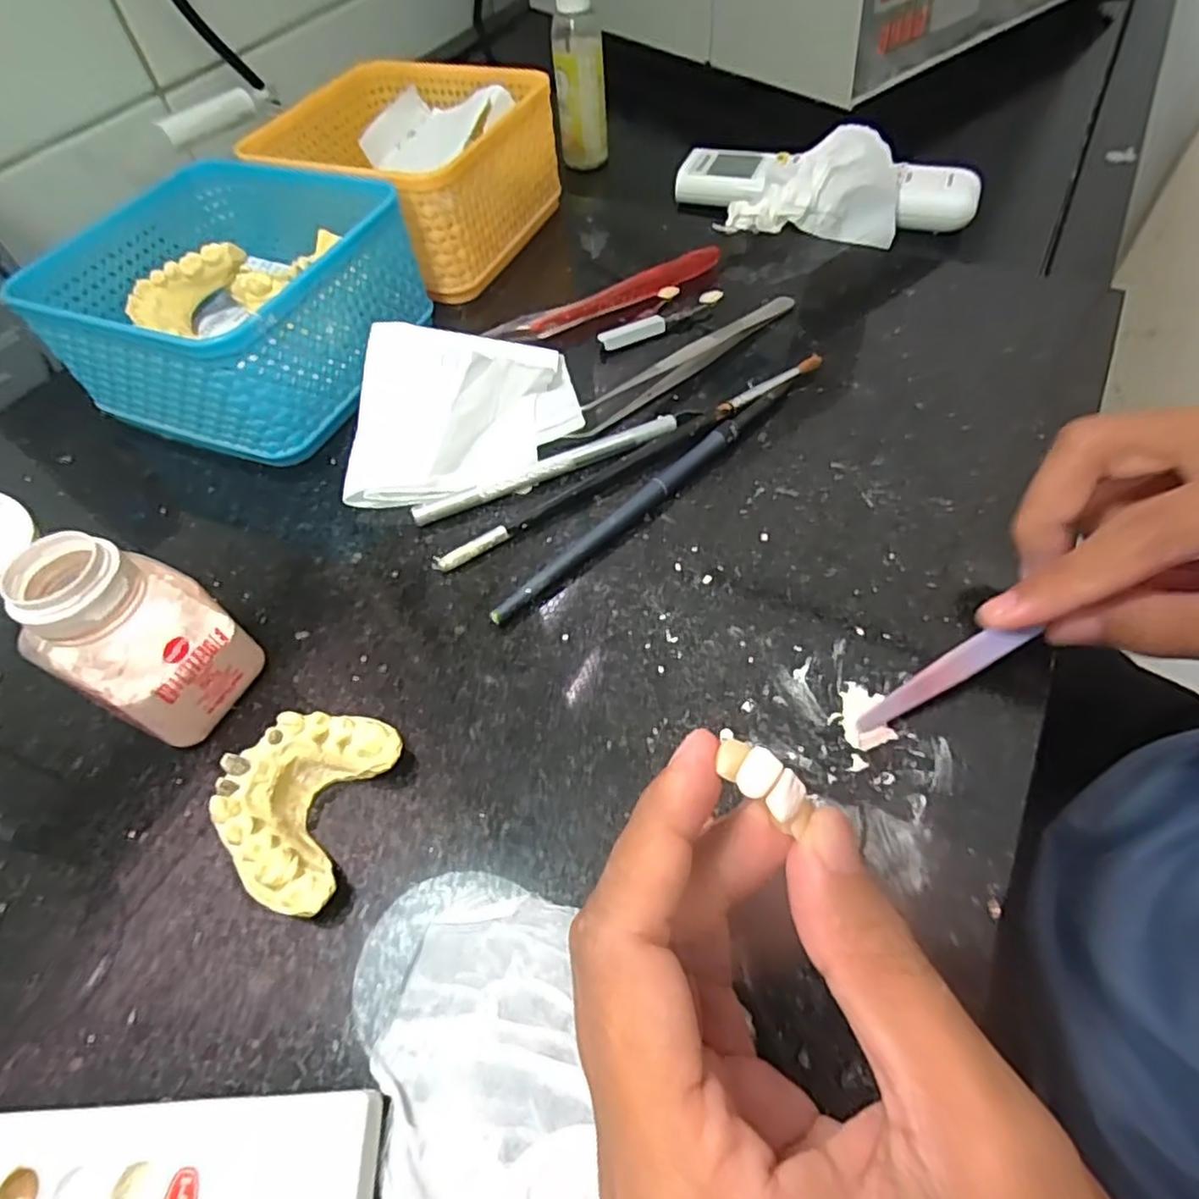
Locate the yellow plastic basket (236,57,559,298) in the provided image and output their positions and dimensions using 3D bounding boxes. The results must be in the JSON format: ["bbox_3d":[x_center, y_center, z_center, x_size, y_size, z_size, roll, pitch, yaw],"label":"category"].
[{"bbox_3d":[-0.107,-0.242,0.373,0.132,0.055,0.132,20,59,17],"label":"yellow plastic basket"}]

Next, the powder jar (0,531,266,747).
[{"bbox_3d":[-0.139,0.012,0.204,0.035,0.066,0.043,26,60,20],"label":"powder jar"}]

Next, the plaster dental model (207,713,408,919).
[{"bbox_3d":[-0.086,0.058,0.194,0.038,0.025,0.054,13,57,13],"label":"plaster dental model"}]

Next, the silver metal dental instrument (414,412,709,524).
[{"bbox_3d":[-0.017,-0.057,0.275,0.123,0.006,0.008,-21,56,-11],"label":"silver metal dental instrument"}]

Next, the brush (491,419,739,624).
[{"bbox_3d":[0.009,-0.032,0.256,0.127,0.011,0.008,-39,62,-22],"label":"brush"}]

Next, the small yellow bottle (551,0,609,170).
[{"bbox_3d":[-0.014,-0.351,0.445,0.032,0.104,0.028,-8,55,-2],"label":"small yellow bottle"}]

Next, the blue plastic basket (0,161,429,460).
[{"bbox_3d":[-0.166,-0.138,0.312,0.129,0.063,0.128,15,57,14],"label":"blue plastic basket"}]

